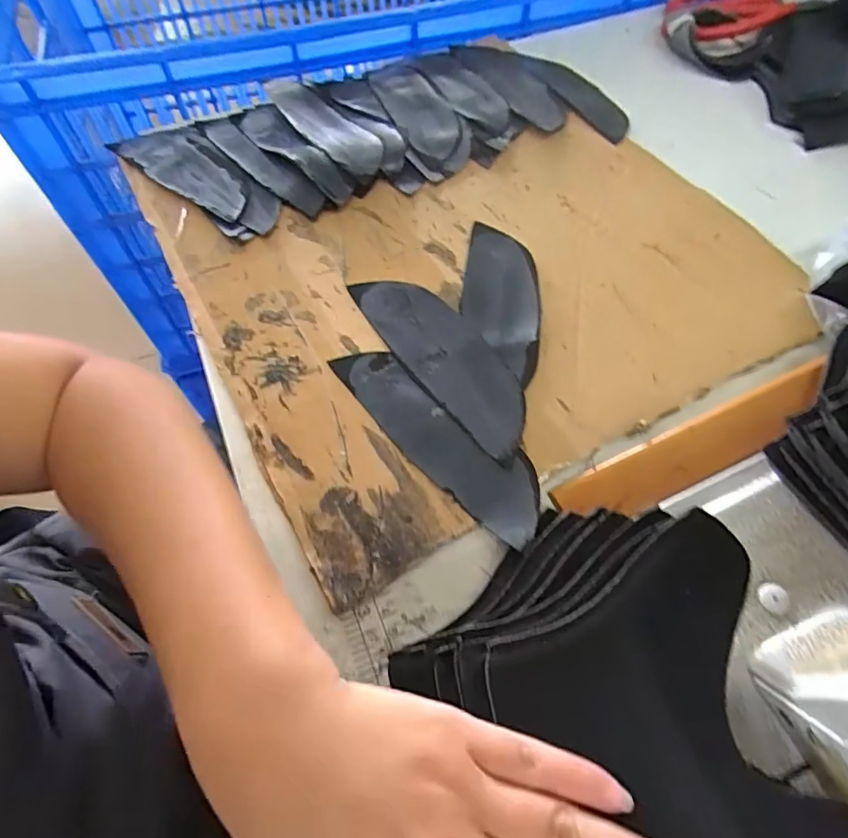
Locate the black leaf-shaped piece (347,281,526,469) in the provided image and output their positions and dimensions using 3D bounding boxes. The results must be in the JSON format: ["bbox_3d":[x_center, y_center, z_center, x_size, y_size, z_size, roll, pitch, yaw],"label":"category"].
[{"bbox_3d":[0.013,-0.040,0.321,0.050,0.004,0.148,-34,65,-17],"label":"black leaf-shaped piece"}]

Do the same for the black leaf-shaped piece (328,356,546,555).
[{"bbox_3d":[0.008,0.006,0.295,0.040,0.004,0.145,-39,67,-20],"label":"black leaf-shaped piece"}]

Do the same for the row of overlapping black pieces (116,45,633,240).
[{"bbox_3d":[-0.033,-0.236,0.429,0.366,0.018,0.160,-20,62,-11],"label":"row of overlapping black pieces"}]

